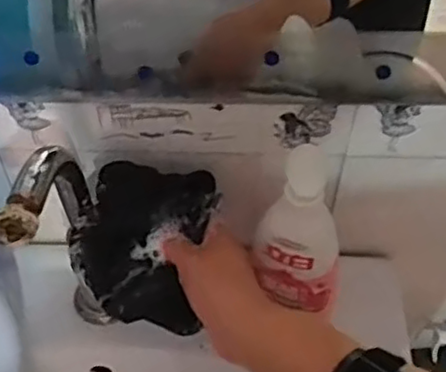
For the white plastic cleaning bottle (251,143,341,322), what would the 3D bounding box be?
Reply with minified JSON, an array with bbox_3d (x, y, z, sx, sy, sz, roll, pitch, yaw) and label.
[{"bbox_3d":[0.060,0.046,0.534,0.058,0.172,0.054,-9,53,-7],"label":"white plastic cleaning bottle"}]

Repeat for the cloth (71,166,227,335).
[{"bbox_3d":[-0.066,0.042,0.533,0.108,0.060,0.119,9,53,6],"label":"cloth"}]

